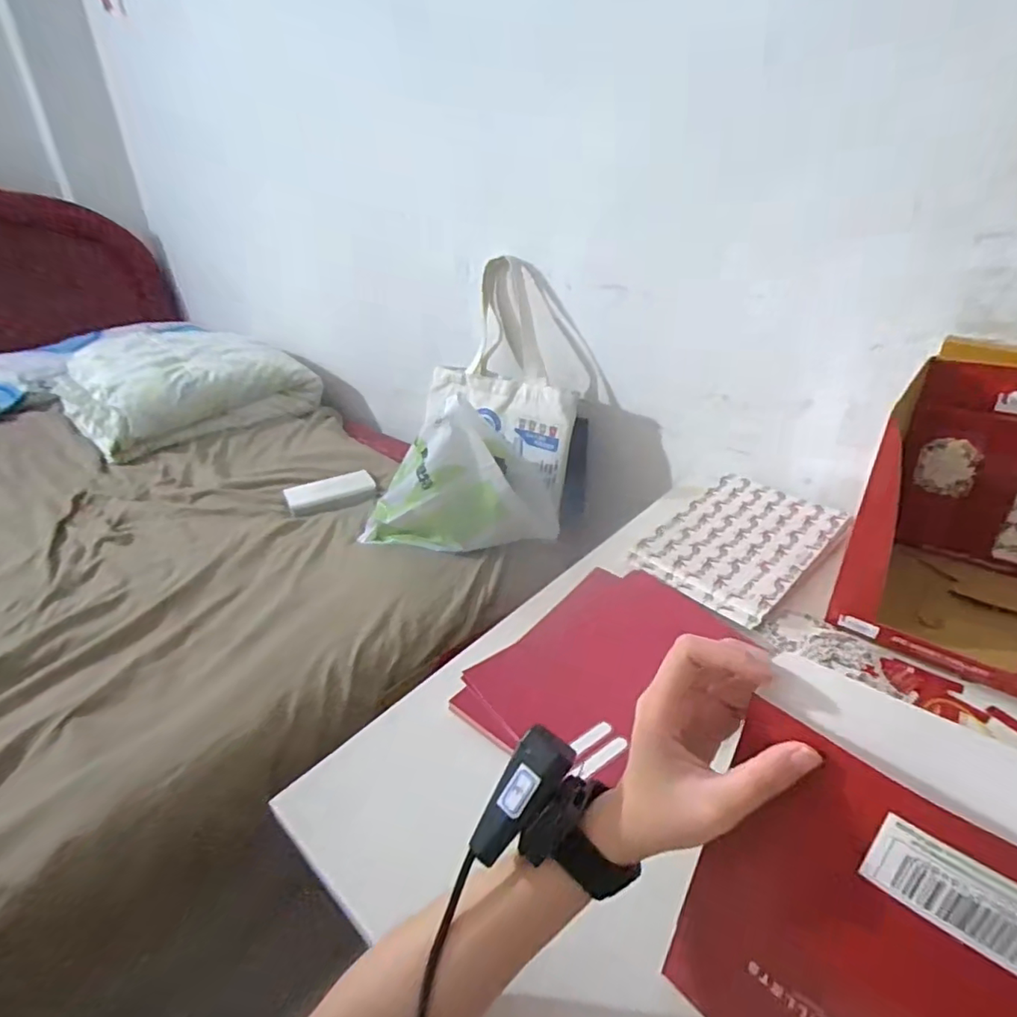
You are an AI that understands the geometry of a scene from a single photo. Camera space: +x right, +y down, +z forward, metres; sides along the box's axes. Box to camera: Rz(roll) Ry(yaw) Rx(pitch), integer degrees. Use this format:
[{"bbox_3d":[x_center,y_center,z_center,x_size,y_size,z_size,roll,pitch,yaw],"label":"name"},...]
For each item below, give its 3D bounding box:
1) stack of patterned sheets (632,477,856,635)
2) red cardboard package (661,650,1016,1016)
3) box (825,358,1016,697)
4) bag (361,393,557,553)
[{"bbox_3d":[0.306,0.037,0.740,0.283,0.023,0.177,-26,39,-36],"label":"stack of patterned sheets"},{"bbox_3d":[0.183,0.210,0.254,0.189,0.239,0.032,25,29,38],"label":"red cardboard package"},{"bbox_3d":[0.489,0.007,0.574,0.204,0.234,0.243,22,37,33],"label":"box"},{"bbox_3d":[-0.081,-0.053,0.939,0.321,0.237,0.168,-9,31,-14],"label":"bag"}]

